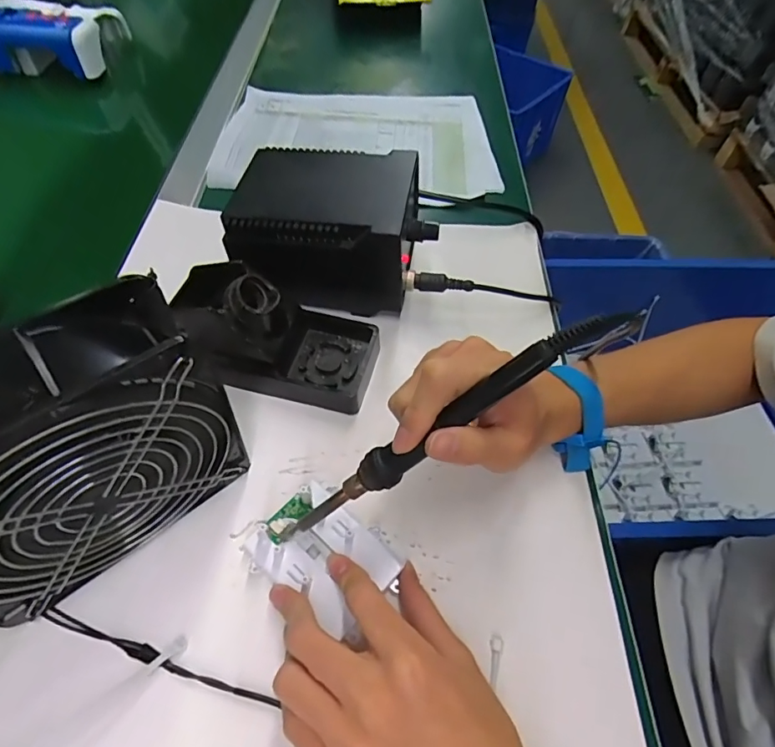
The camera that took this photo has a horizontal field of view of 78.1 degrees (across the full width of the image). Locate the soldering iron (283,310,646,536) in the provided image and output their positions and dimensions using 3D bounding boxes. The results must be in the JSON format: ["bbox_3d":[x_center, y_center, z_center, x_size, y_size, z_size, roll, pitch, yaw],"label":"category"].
[{"bbox_3d":[0.025,0.030,0.244,0.212,0.022,0.016,-37,54,20],"label":"soldering iron"}]

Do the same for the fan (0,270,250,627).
[{"bbox_3d":[-0.157,0.049,0.244,0.151,0.152,0.063,-35,63,-27],"label":"fan"}]

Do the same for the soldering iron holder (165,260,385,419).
[{"bbox_3d":[-0.072,-0.033,0.352,0.127,0.086,0.082,6,52,0],"label":"soldering iron holder"}]

